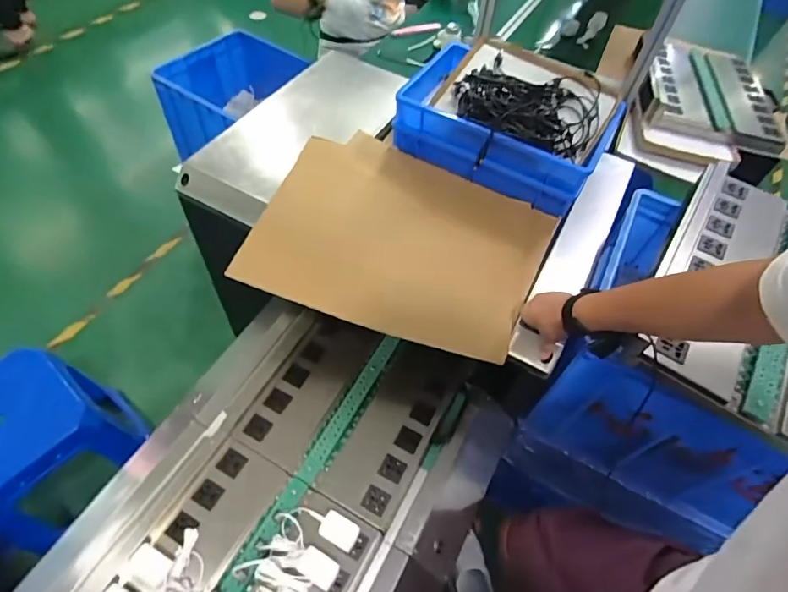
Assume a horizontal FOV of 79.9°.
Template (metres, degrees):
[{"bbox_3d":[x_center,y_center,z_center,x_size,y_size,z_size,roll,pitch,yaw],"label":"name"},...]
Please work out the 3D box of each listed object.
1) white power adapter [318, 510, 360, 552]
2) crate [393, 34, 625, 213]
[{"bbox_3d":[-0.088,0.381,0.761,0.061,0.038,0.042,25,56,12],"label":"white power adapter"},{"bbox_3d":[0.250,-0.399,1.065,0.430,0.163,0.311,26,57,13],"label":"crate"}]

